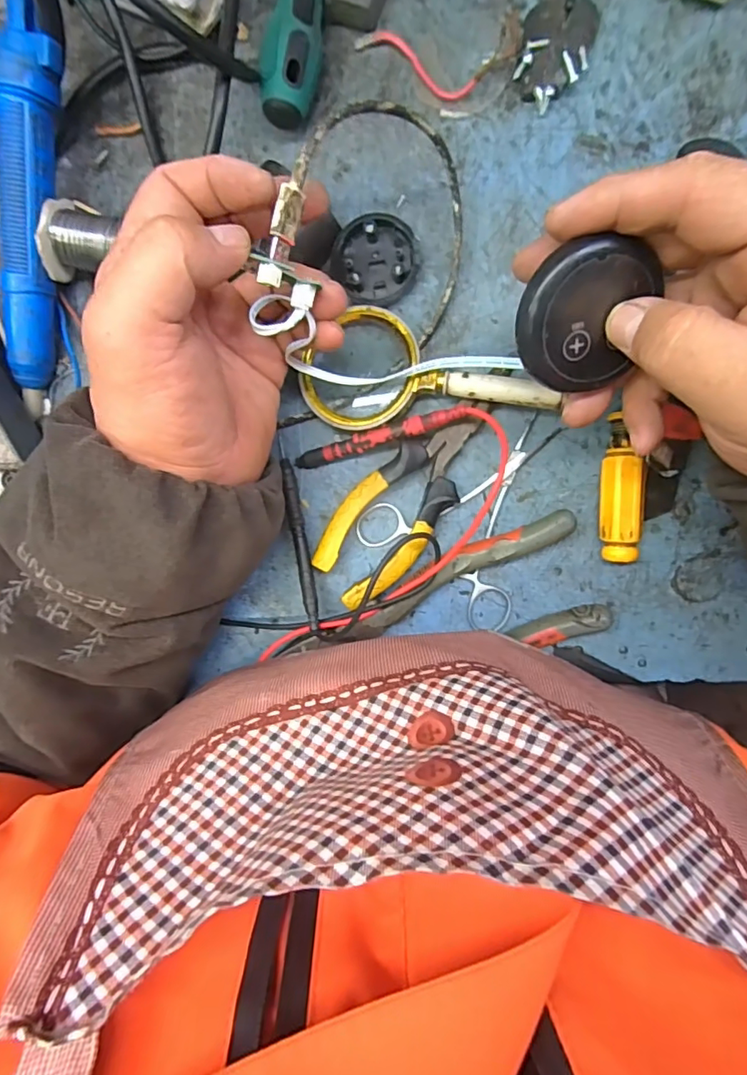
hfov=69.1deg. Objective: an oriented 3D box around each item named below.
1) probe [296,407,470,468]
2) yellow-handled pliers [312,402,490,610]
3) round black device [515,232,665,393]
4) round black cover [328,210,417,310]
[{"bbox_3d":[0.002,-0.055,0.301,0.103,0.006,0.009,-14,92,21],"label":"probe"},{"bbox_3d":[0.017,-0.020,0.307,0.050,0.021,0.129,41,96,2],"label":"yellow-handled pliers"},{"bbox_3d":[0.078,-0.087,0.210,0.046,0.015,0.052,18,116,-21],"label":"round black device"},{"bbox_3d":[0.000,-0.154,0.304,0.047,0.016,0.045,0,93,5],"label":"round black cover"}]

